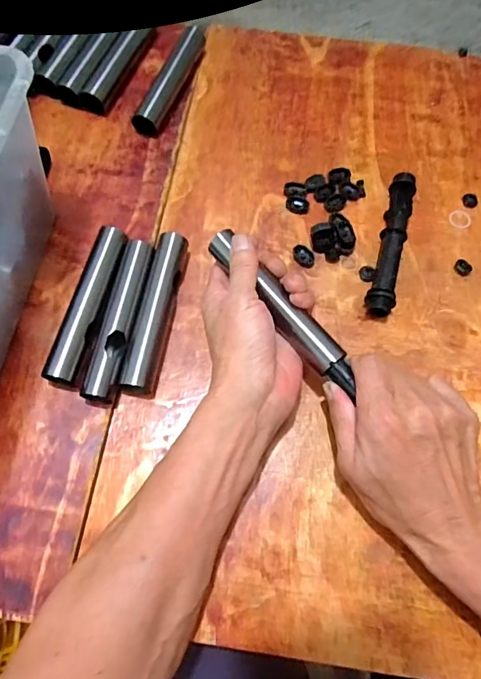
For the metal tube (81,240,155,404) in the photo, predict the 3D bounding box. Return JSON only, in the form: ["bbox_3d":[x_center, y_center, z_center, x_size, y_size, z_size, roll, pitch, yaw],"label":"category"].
[{"bbox_3d":[-0.099,-0.017,0.394,0.025,0.024,0.142,11,68,3],"label":"metal tube"}]

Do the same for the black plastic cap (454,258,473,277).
[{"bbox_3d":[0.202,-0.065,0.423,0.015,0.004,0.015,1,68,-2],"label":"black plastic cap"}]

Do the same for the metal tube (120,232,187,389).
[{"bbox_3d":[-0.072,-0.023,0.396,0.025,0.022,0.141,11,68,3],"label":"metal tube"}]

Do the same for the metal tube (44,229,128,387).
[{"bbox_3d":[-0.127,-0.030,0.396,0.027,0.023,0.140,12,68,3],"label":"metal tube"}]

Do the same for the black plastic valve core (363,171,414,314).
[{"bbox_3d":[0.136,-0.088,0.423,0.022,0.025,0.149,16,69,5],"label":"black plastic valve core"}]

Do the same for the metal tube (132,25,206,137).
[{"bbox_3d":[-0.071,-0.280,0.499,0.028,0.029,0.148,21,69,7],"label":"metal tube"}]

